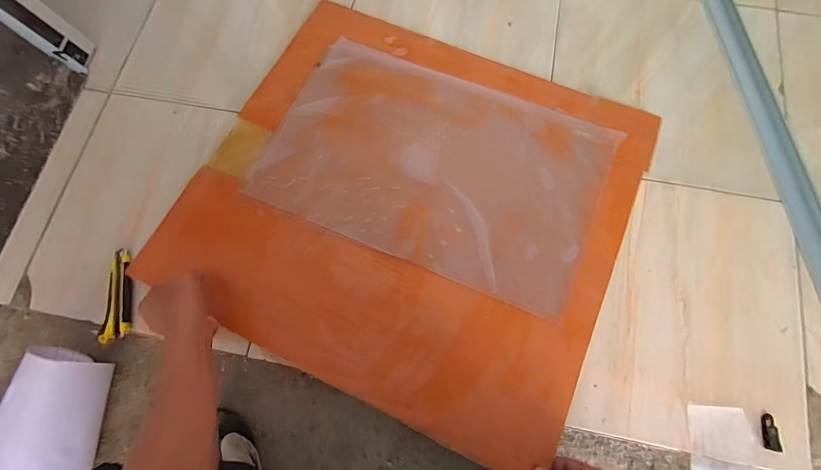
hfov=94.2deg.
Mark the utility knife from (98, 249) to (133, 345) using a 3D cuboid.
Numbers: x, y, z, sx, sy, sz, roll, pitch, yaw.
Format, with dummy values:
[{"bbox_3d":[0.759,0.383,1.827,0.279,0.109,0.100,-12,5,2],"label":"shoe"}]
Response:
[{"bbox_3d":[-0.450,0.092,0.594,0.043,0.020,0.142,-8,74,-1],"label":"utility knife"}]

